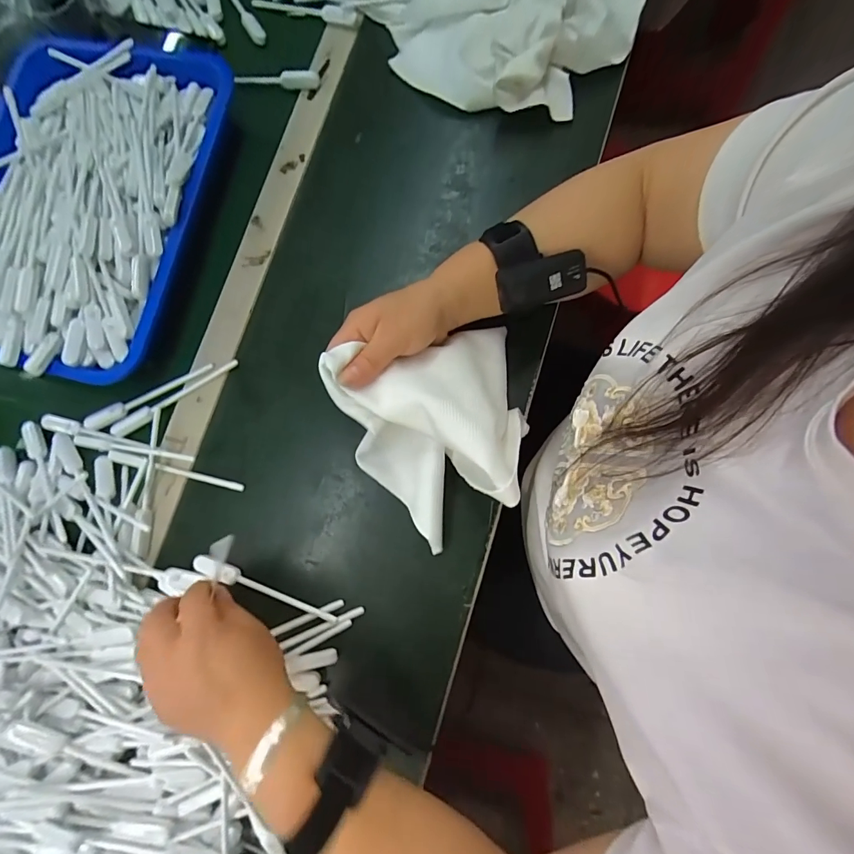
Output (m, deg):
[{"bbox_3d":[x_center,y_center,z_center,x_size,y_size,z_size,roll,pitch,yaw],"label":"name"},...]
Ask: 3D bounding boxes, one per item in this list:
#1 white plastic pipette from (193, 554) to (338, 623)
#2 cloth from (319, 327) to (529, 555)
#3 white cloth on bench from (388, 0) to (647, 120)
[{"bbox_3d":[-0.147,0.146,0.373,0.142,0.004,0.015,18,80,8],"label":"white plastic pipette"},{"bbox_3d":[0.013,0.005,0.346,0.152,0.074,0.161,-17,80,-3],"label":"cloth"},{"bbox_3d":[0.089,-0.416,0.430,0.250,0.049,0.198,12,82,7],"label":"white cloth on bench"}]

